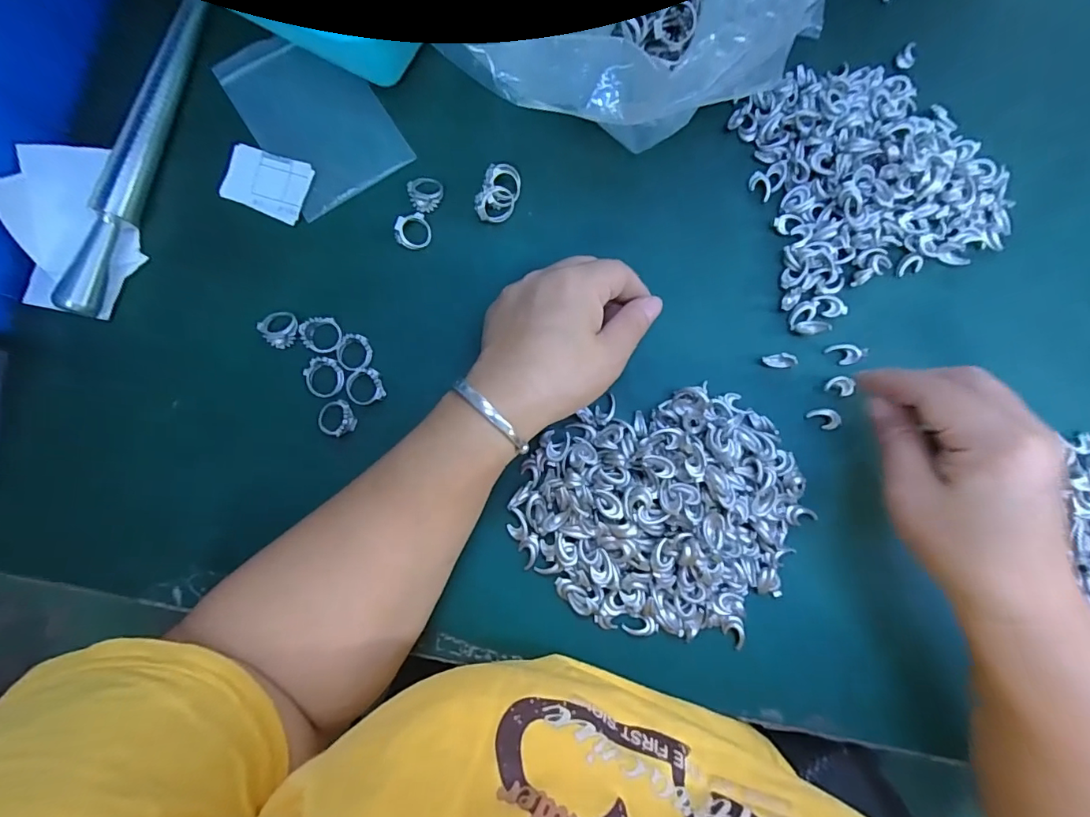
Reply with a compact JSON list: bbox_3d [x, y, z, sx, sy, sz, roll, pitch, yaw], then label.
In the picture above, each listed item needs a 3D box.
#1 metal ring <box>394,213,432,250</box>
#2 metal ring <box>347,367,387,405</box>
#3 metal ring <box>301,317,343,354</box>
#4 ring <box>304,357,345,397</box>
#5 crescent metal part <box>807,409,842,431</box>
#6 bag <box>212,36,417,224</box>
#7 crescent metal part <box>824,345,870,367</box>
[{"bbox_3d":[-0.081,-0.109,0.308,0.022,0.005,0.021,-27,110,-23],"label":"metal ring"},{"bbox_3d":[-0.108,-0.013,0.299,0.021,0.007,0.021,0,83,0],"label":"metal ring"},{"bbox_3d":[-0.136,-0.044,0.300,0.024,0.005,0.022,0,83,0],"label":"metal ring"},{"bbox_3d":[-0.132,-0.019,0.298,0.022,0.004,0.024,-1,99,-7],"label":"ring"},{"bbox_3d":[0.170,0.006,0.301,0.018,0.004,0.013,41,87,4],"label":"crescent metal part"},{"bbox_3d":[-0.146,-0.188,0.313,0.078,0.004,0.118,-32,84,-3],"label":"bag"},{"bbox_3d":[0.184,-0.033,0.304,0.023,0.004,0.013,17,86,2],"label":"crescent metal part"}]

